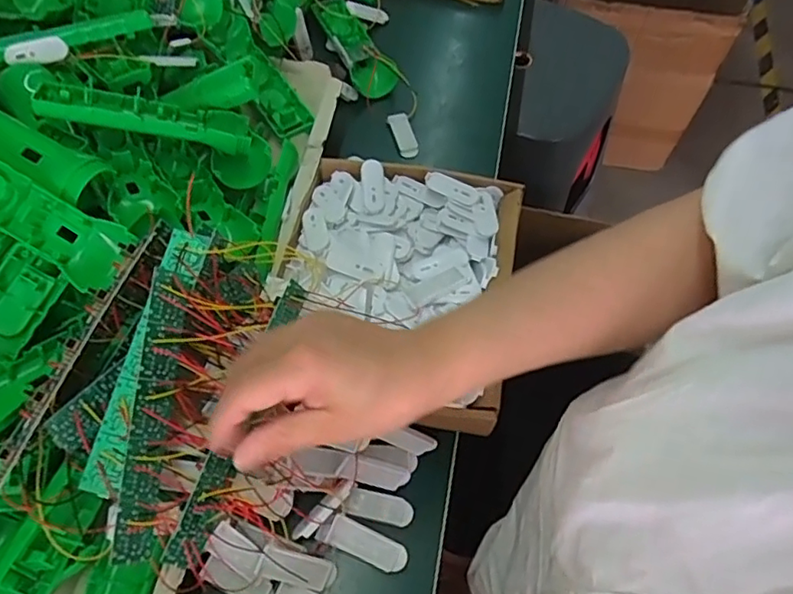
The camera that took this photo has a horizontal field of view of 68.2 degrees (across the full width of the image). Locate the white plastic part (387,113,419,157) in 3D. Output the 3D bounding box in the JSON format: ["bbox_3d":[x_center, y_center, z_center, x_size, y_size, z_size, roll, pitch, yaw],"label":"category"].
[{"bbox_3d":[0.007,-0.176,0.634,0.022,0.011,0.056,-14,63,-9],"label":"white plastic part"}]

